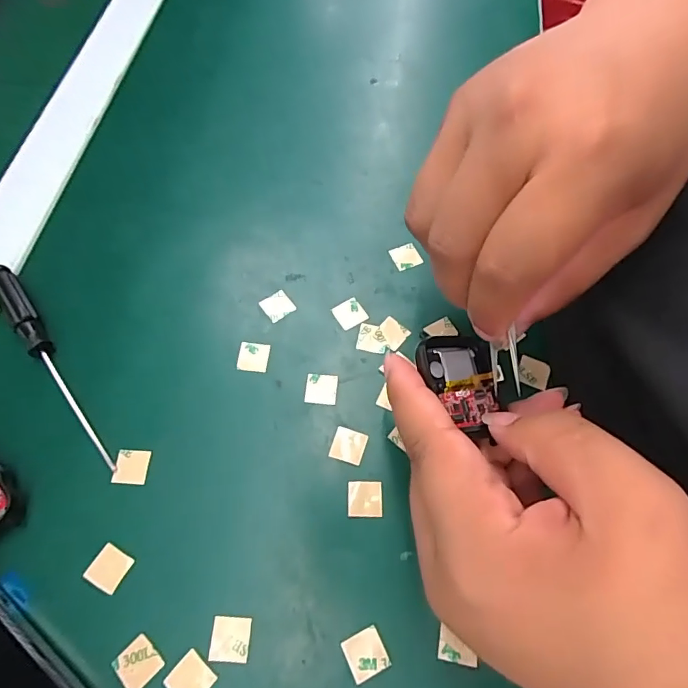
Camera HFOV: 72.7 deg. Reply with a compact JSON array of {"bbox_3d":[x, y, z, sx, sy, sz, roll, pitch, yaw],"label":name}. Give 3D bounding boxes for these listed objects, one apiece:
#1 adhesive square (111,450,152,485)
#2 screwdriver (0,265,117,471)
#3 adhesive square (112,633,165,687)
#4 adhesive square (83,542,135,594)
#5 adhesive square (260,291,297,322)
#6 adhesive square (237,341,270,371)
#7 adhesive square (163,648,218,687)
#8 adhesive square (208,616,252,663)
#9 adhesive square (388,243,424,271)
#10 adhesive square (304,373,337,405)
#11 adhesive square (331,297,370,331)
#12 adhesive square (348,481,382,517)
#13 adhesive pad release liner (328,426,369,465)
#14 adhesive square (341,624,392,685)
[{"bbox_3d":[-0.099,0.056,0.216,0.015,0.004,0.015,3,64,2],"label":"adhesive square"},{"bbox_3d":[-0.148,0.008,0.234,0.013,0.013,0.130,-36,69,-15],"label":"screwdriver"},{"bbox_3d":[-0.082,0.126,0.184,0.016,0.004,0.015,41,71,18],"label":"adhesive square"},{"bbox_3d":[-0.100,0.094,0.197,0.015,0.004,0.016,26,67,12],"label":"adhesive square"},{"bbox_3d":[-0.036,-0.022,0.254,0.015,0.004,0.016,-34,69,-15],"label":"adhesive square"},{"bbox_3d":[-0.047,0.006,0.241,0.015,0.004,0.015,4,64,2],"label":"adhesive square"},{"bbox_3d":[-0.060,0.130,0.182,0.015,0.004,0.015,40,71,17],"label":"adhesive square"},{"bbox_3d":[-0.046,0.118,0.187,0.015,0.004,0.015,2,64,1],"label":"adhesive square"},{"bbox_3d":[0.036,-0.050,0.269,0.016,0.004,0.016,-20,66,-9],"label":"adhesive square"},{"bbox_3d":[-0.011,0.022,0.234,0.015,0.004,0.015,4,67,3],"label":"adhesive square"},{"bbox_3d":[0.003,-0.017,0.251,0.016,0.004,0.016,-29,68,-13],"label":"adhesive square"},{"bbox_3d":[0.010,0.069,0.210,0.015,0.004,0.015,-1,64,0],"label":"adhesive square"},{"bbox_3d":[0.002,0.047,0.220,0.015,0.004,0.015,17,66,8],"label":"adhesive pad release liner"},{"bbox_3d":[0.008,0.123,0.185,0.015,0.004,0.015,-24,67,-11],"label":"adhesive square"}]

